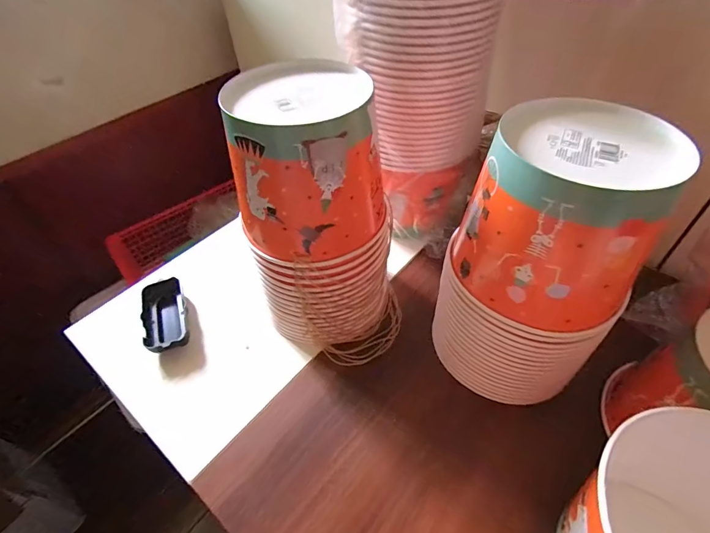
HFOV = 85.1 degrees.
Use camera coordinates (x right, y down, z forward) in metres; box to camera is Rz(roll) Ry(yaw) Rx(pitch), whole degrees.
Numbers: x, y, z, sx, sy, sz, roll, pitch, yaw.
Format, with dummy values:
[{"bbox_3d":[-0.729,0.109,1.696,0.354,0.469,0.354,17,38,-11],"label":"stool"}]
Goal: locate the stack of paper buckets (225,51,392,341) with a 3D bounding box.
[{"bbox_3d":[-0.036,-0.045,0.419,0.139,0.287,0.132,1,47,5],"label":"stack of paper buckets"}]

